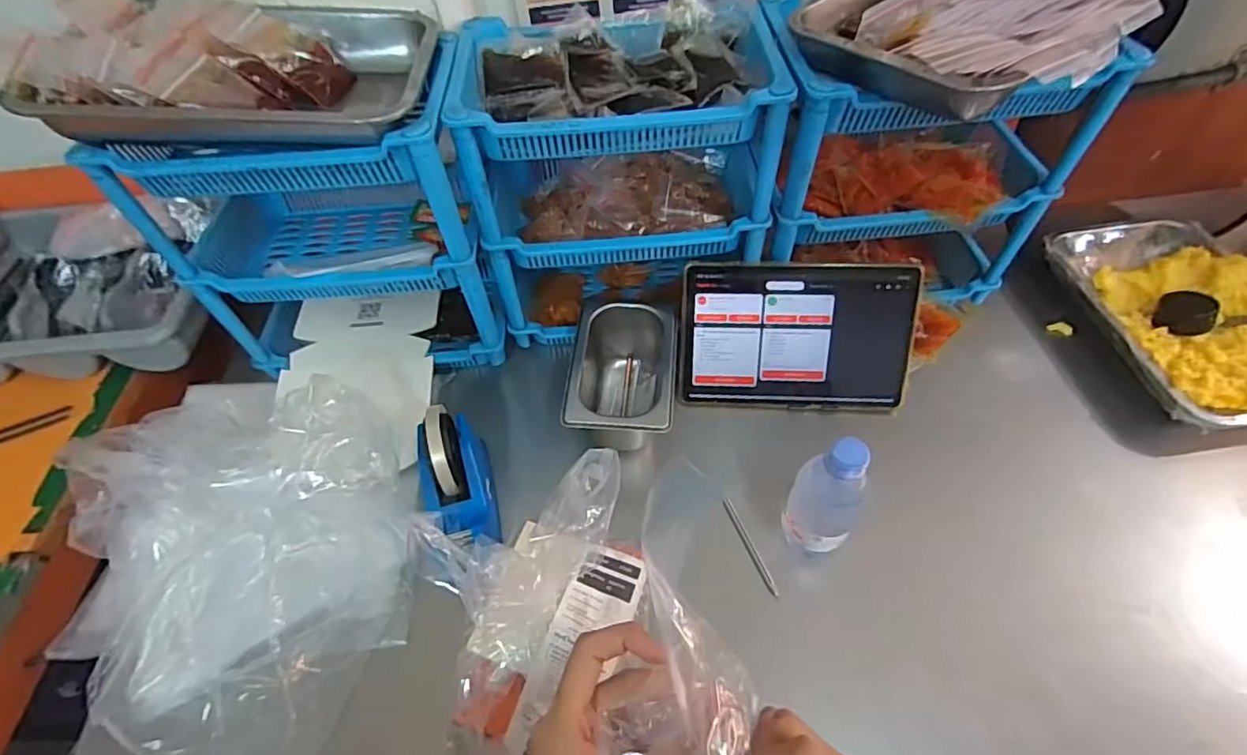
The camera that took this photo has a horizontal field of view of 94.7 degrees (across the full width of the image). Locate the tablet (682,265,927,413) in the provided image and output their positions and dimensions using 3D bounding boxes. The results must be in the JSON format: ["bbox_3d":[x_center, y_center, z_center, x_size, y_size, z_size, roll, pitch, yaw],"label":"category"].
[{"bbox_3d":[0.195,-0.043,0.650,0.254,0.170,0.009,2,19,5],"label":"tablet"}]

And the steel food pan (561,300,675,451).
[{"bbox_3d":[0.002,0.001,0.652,0.107,0.094,0.177,2,53,5],"label":"steel food pan"}]

